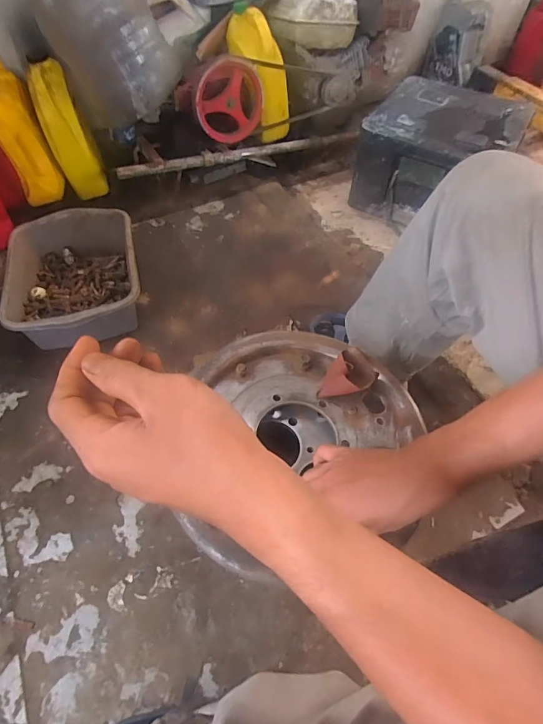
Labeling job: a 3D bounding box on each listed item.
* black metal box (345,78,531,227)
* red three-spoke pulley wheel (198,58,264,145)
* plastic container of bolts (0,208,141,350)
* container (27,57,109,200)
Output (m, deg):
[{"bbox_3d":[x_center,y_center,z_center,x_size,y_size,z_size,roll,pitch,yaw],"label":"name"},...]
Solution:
[{"bbox_3d":[0.459,-0.573,1.148,0.352,0.212,0.382,27,58,17],"label":"black metal box"},{"bbox_3d":[-0.098,-0.649,1.031,0.184,0.179,0.023,-25,59,-18],"label":"red three-spoke pulley wheel"},{"bbox_3d":[-0.417,-0.173,0.897,0.259,0.120,0.337,-12,56,-10],"label":"plastic container of bolts"},{"bbox_3d":[-0.528,-0.591,1.064,0.101,0.281,0.145,-23,58,-17],"label":"container"}]

